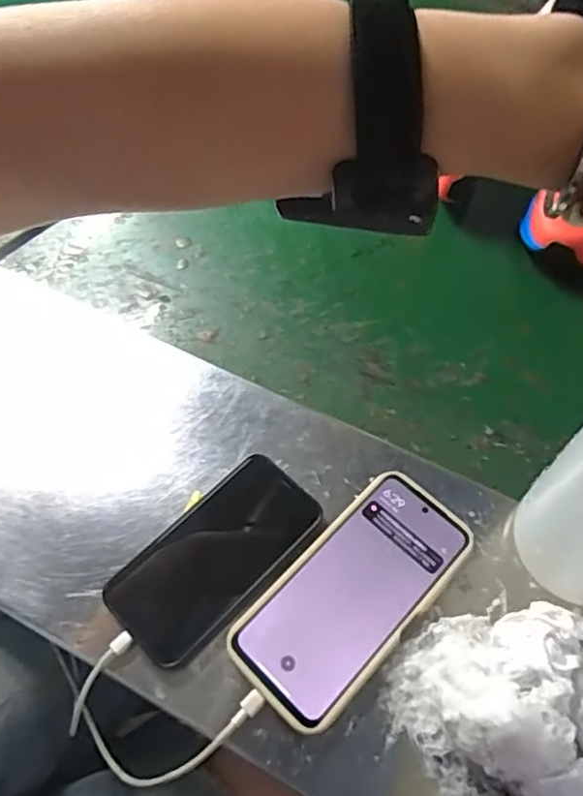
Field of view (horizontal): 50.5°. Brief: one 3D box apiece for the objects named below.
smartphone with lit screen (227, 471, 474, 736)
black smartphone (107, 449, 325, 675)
[{"bbox_3d":[0.042,0.128,0.413,0.080,0.014,0.173,40,64,20],"label":"smartphone with lit screen"},{"bbox_3d":[-0.050,0.105,0.422,0.147,0.009,0.075,-39,68,-24],"label":"black smartphone"}]

